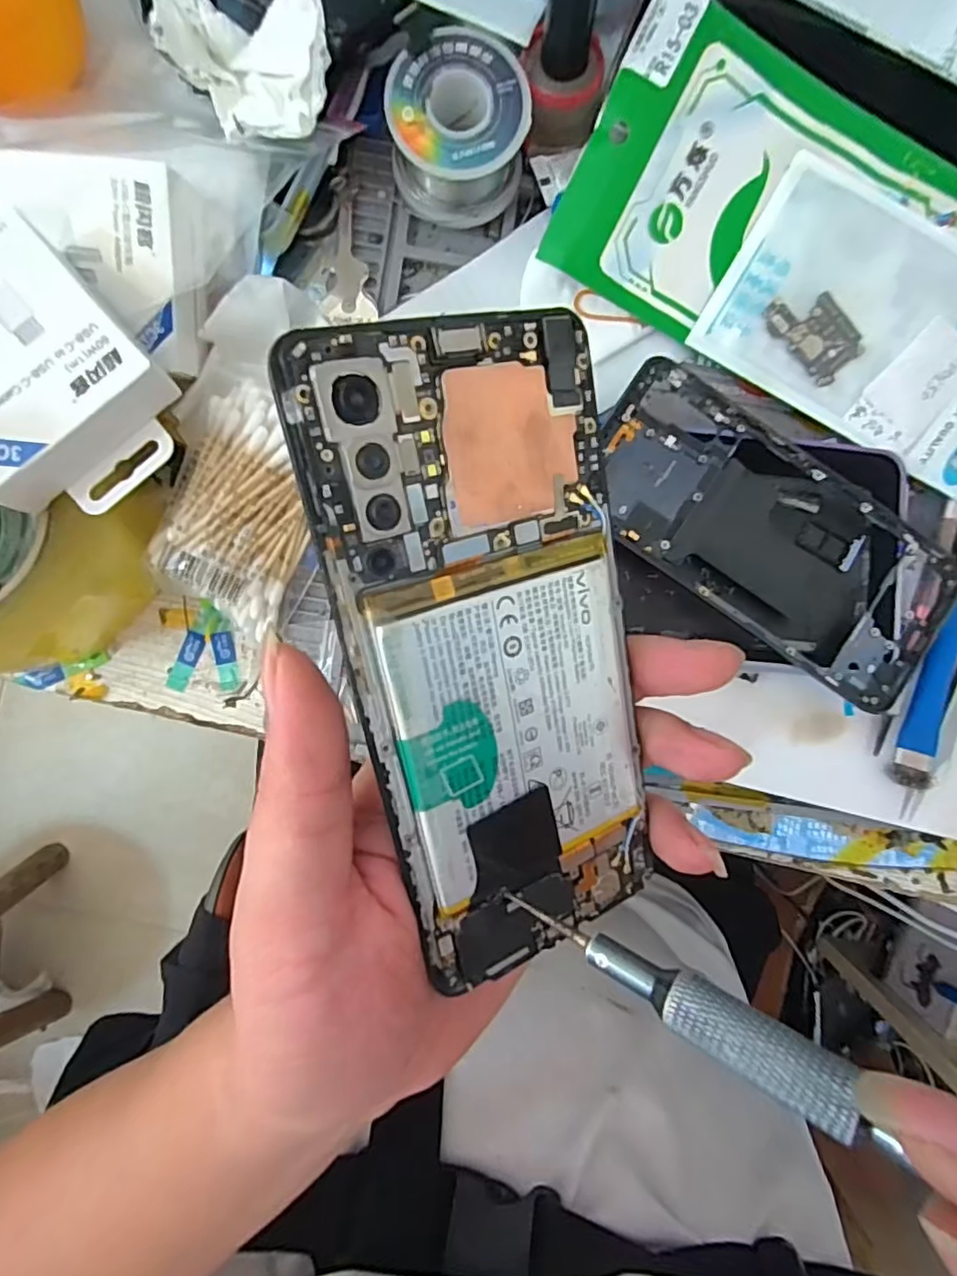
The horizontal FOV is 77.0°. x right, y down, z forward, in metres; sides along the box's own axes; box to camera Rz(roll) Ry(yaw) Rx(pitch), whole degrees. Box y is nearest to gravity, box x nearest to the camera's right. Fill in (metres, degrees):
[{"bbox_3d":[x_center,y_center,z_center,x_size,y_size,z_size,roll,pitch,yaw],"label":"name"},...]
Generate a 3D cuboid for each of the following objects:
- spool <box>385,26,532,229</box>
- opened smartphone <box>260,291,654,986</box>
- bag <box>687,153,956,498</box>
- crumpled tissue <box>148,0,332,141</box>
[{"bbox_3d":[-0.008,-0.201,0.242,0.052,0.036,0.049,0,90,-3],"label":"spool"},{"bbox_3d":[0.007,0.008,0.141,0.070,0.004,0.150,-18,107,-25],"label":"opened smartphone"},{"bbox_3d":[0.171,-0.129,0.251,0.138,0.005,0.080,29,108,-1],"label":"bag"},{"bbox_3d":[-0.087,-0.206,0.211,0.070,0.024,0.049,14,90,-3],"label":"crumpled tissue"}]

